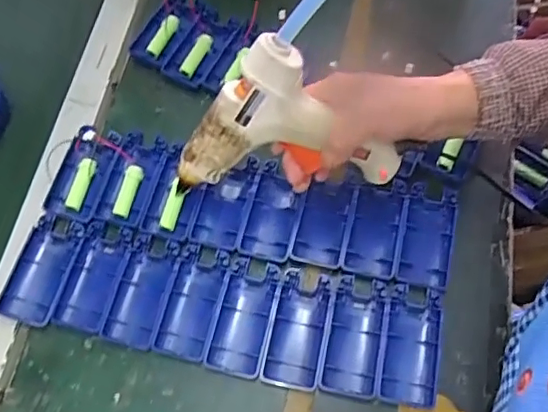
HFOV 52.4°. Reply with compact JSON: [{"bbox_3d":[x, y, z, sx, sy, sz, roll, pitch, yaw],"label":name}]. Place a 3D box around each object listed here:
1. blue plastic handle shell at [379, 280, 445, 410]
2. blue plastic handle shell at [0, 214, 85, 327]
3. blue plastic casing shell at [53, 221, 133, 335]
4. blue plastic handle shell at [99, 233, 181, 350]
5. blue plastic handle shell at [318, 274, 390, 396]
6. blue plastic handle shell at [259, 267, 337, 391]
[{"bbox_3d":[0.111,0.111,0.449,0.042,0.013,0.094,9,67,8],"label":"blue plastic handle shell"},{"bbox_3d":[-0.202,0.055,0.488,0.050,0.016,0.094,12,67,10],"label":"blue plastic handle shell"},{"bbox_3d":[-0.155,0.060,0.484,0.043,0.014,0.093,11,67,9],"label":"blue plastic casing shell"},{"bbox_3d":[-0.112,0.072,0.478,0.047,0.014,0.092,13,67,10],"label":"blue plastic handle shell"},{"bbox_3d":[0.065,0.105,0.452,0.043,0.013,0.093,9,67,9],"label":"blue plastic handle shell"},{"bbox_3d":[0.021,0.099,0.456,0.046,0.013,0.094,10,67,9],"label":"blue plastic handle shell"}]

